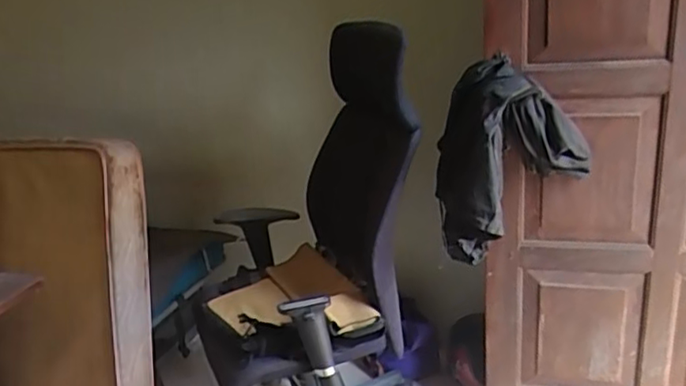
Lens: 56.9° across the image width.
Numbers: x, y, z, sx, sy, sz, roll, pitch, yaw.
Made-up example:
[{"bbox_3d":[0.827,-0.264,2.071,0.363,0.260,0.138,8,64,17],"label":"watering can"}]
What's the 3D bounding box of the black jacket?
[{"bbox_3d":[0.382,-0.062,1.556,0.325,0.473,0.292,-17,25,-26],"label":"black jacket"}]

